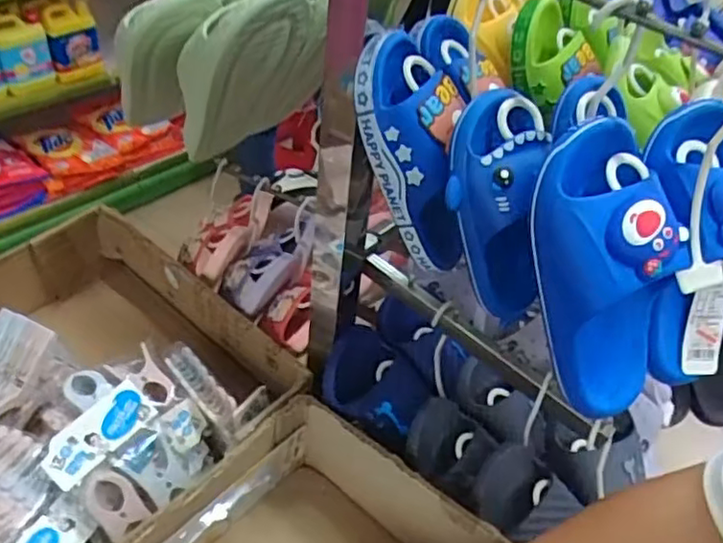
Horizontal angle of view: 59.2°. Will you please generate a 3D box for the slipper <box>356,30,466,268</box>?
[{"bbox_3d":[0.053,-0.089,0.497,0.086,0.186,0.051,-27,23,-33],"label":"slipper"}]

